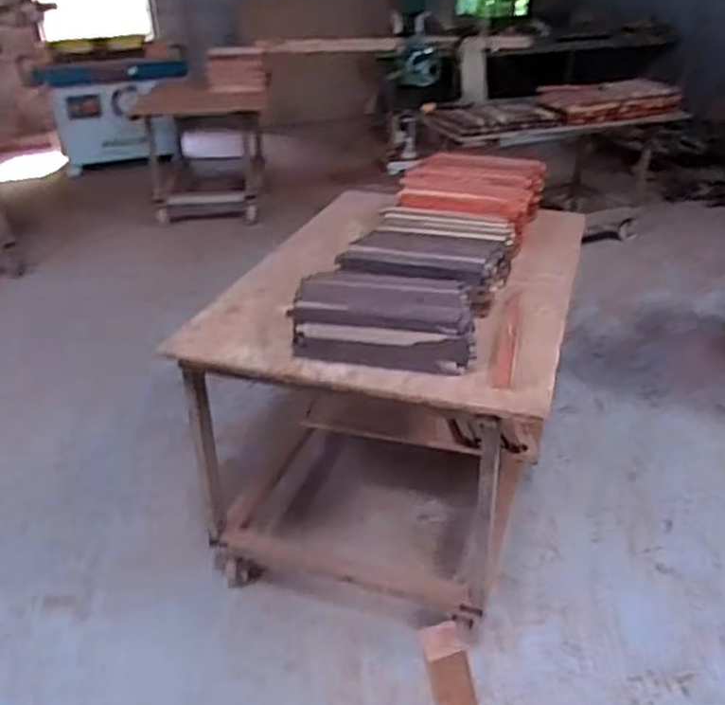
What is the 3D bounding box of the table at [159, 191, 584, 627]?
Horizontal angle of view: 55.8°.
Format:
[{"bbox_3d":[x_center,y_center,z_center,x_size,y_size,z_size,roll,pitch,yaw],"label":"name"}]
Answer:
[{"bbox_3d":[0.104,0.068,1.958,0.824,0.753,1.102,9,31,16],"label":"table"}]

